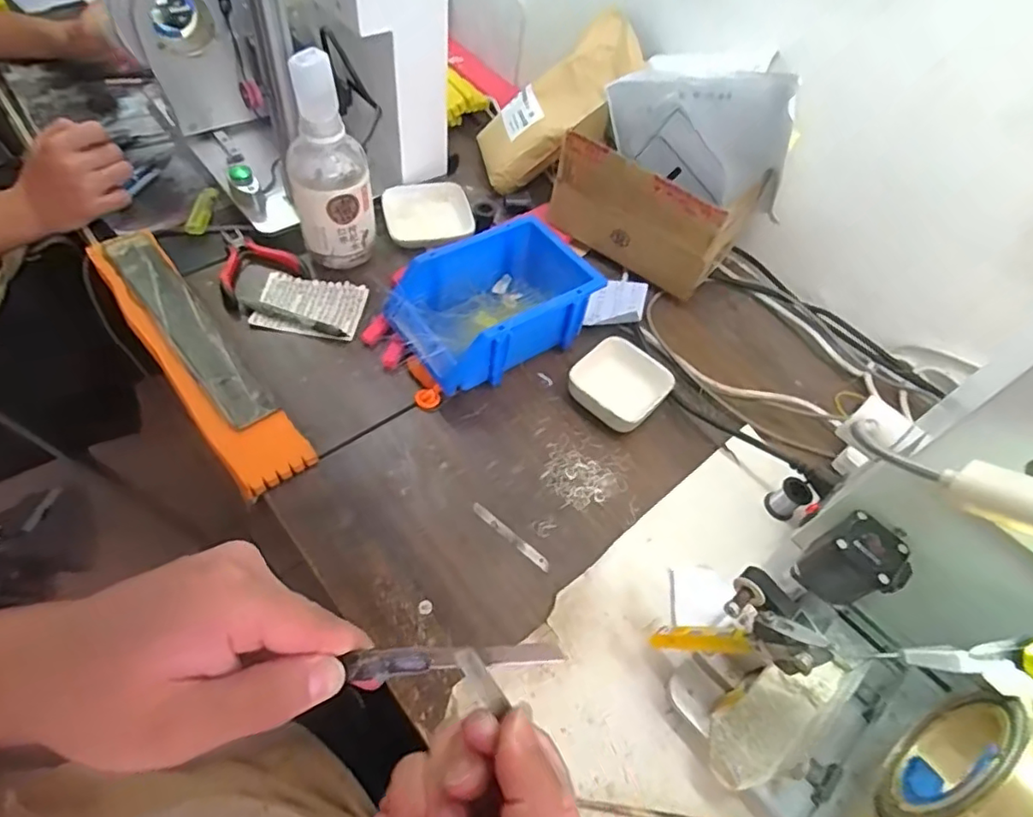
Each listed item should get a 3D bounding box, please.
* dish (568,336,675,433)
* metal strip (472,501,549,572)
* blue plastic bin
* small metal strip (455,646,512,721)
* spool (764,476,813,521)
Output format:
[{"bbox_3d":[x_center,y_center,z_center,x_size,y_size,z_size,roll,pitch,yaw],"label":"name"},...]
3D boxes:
[{"bbox_3d":[0.100,-0.022,0.566,0.081,0.026,0.084,38,59,18],"label":"dish"},{"bbox_3d":[-0.004,0.105,0.485,0.079,0.004,0.010,37,59,17],"label":"metal strip"},{"bbox_3d":[-0.019,-0.103,0.577,0.190,0.077,0.129,-23,61,-21],"label":"blue plastic bin"},{"bbox_3d":[-0.014,0.113,0.241,0.009,0.004,0.032,-37,99,-27],"label":"small metal strip"},{"bbox_3d":[0.238,0.079,0.514,0.024,0.033,0.027,-25,62,-23],"label":"spool"}]

